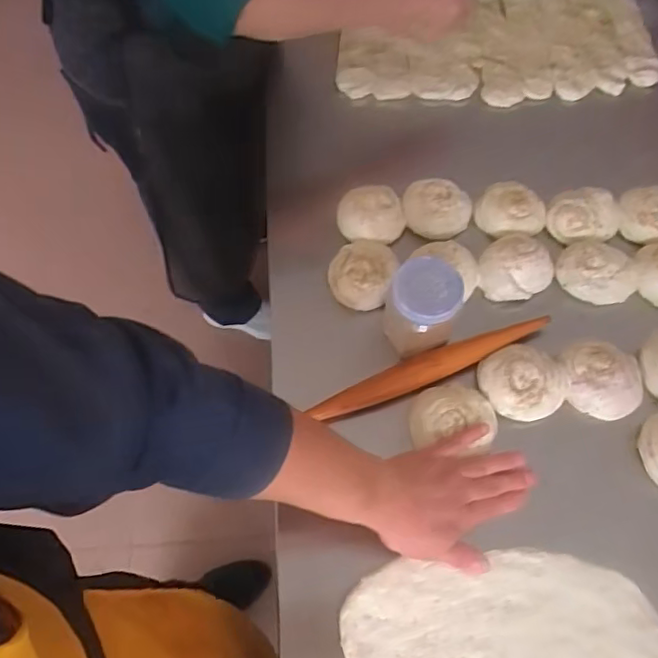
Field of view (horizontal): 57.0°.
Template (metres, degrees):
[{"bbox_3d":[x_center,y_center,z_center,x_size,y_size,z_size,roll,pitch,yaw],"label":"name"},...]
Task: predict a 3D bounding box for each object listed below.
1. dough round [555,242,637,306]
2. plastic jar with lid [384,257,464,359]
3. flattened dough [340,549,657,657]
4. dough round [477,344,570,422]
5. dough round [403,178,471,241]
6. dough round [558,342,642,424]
[{"bbox_3d":[0.308,-0.066,0.702,0.086,0.040,0.071,-5,64,-1],"label":"dough round"},{"bbox_3d":[0.098,-0.021,0.628,0.067,0.087,0.068,-1,64,1],"label":"plastic jar with lid"},{"bbox_3d":[0.155,0.279,0.545,0.274,0.011,0.140,-1,64,0],"label":"flattened dough"},{"bbox_3d":[0.206,0.057,0.642,0.085,0.042,0.078,-1,64,1],"label":"dough round"},{"bbox_3d":[0.131,-0.146,0.741,0.084,0.042,0.064,11,65,7],"label":"dough round"},{"bbox_3d":[0.288,0.056,0.645,0.087,0.045,0.077,22,66,12],"label":"dough round"}]

